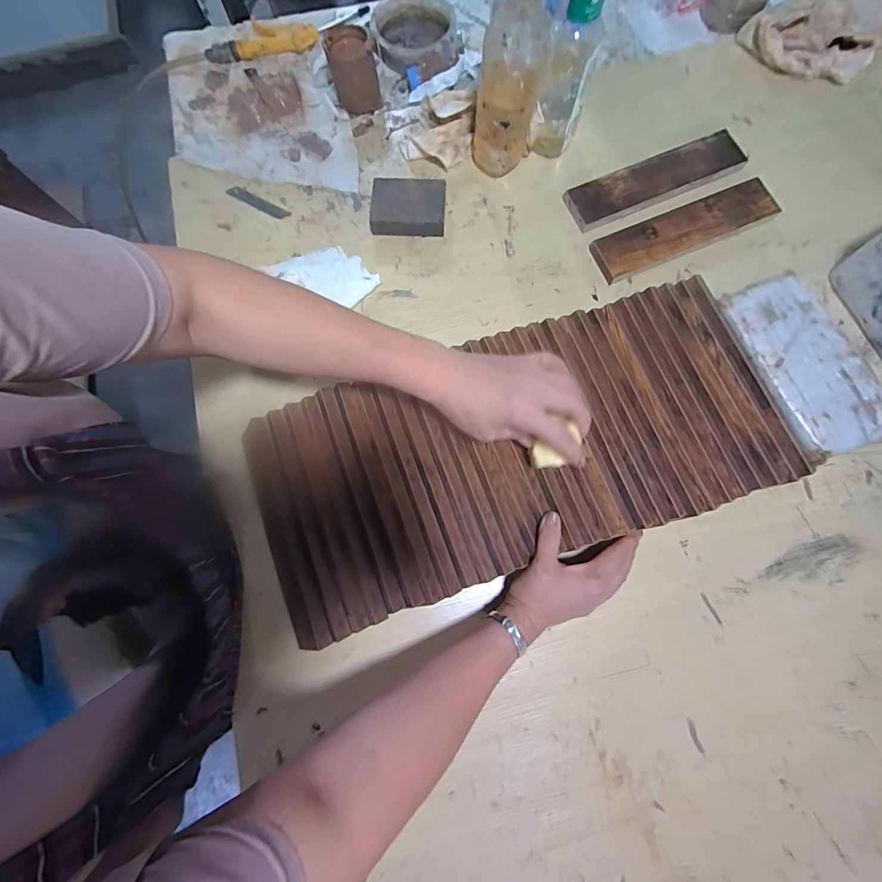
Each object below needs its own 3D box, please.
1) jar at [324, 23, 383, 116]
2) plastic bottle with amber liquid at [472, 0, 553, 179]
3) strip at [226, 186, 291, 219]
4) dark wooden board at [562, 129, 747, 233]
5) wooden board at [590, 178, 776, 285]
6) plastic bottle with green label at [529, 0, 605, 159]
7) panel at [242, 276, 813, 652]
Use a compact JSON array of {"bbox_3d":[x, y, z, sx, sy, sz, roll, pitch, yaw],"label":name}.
[{"bbox_3d":[-0.127,-0.542,0.550,0.065,0.070,0.071,-10,79,-2],"label":"jar"},{"bbox_3d":[0.084,-0.434,0.447,0.077,0.211,0.086,10,79,2],"label":"plastic bottle with amber liquid"},{"bbox_3d":[-0.260,-0.337,0.534,0.100,0.007,0.020,31,80,6],"label":"strip"},{"bbox_3d":[0.300,-0.361,0.528,0.256,0.020,0.068,-23,79,-5],"label":"dark wooden board"},{"bbox_3d":[0.323,-0.279,0.505,0.248,0.023,0.063,-21,79,-5],"label":"wooden board"},{"bbox_3d":[0.150,-0.448,0.446,0.056,0.212,0.060,0,78,0],"label":"plastic bottle with green label"},{"bbox_3d":[0.080,0.006,0.409,0.550,0.018,0.244,-18,79,-3],"label":"panel"}]

